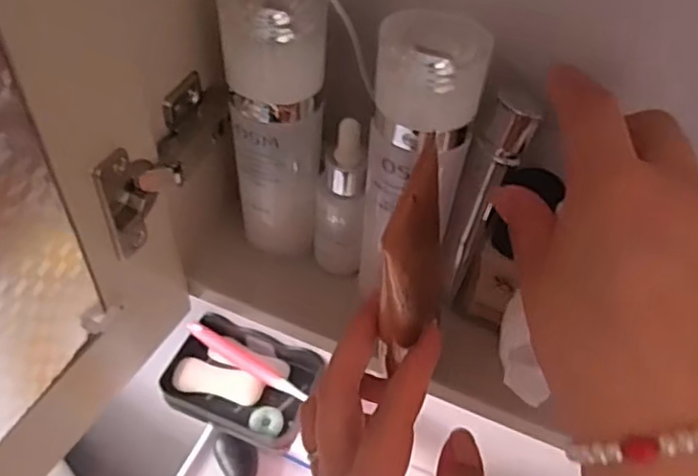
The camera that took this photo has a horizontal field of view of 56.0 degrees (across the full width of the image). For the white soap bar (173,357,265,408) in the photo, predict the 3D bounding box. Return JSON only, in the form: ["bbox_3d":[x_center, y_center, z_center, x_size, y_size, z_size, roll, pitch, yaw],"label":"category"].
[{"bbox_3d":[-0.120,0.132,0.606,0.080,0.012,0.030,10,48,5],"label":"white soap bar"}]

